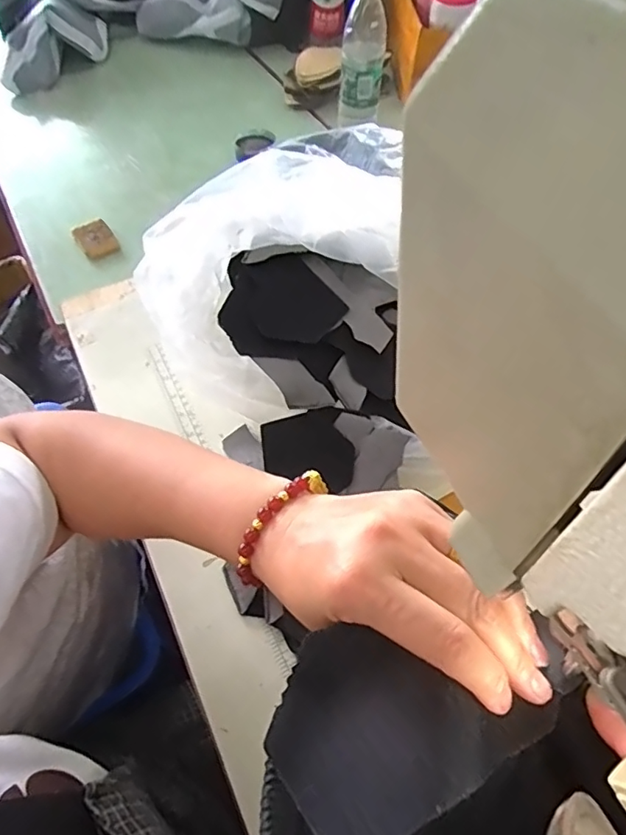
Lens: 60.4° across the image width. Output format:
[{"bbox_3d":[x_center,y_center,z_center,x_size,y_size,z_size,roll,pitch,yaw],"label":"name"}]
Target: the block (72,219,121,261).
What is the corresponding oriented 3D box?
[{"bbox_3d":[-0.301,-0.246,0.745,0.047,0.022,0.054,-29,61,-18],"label":"block"}]

